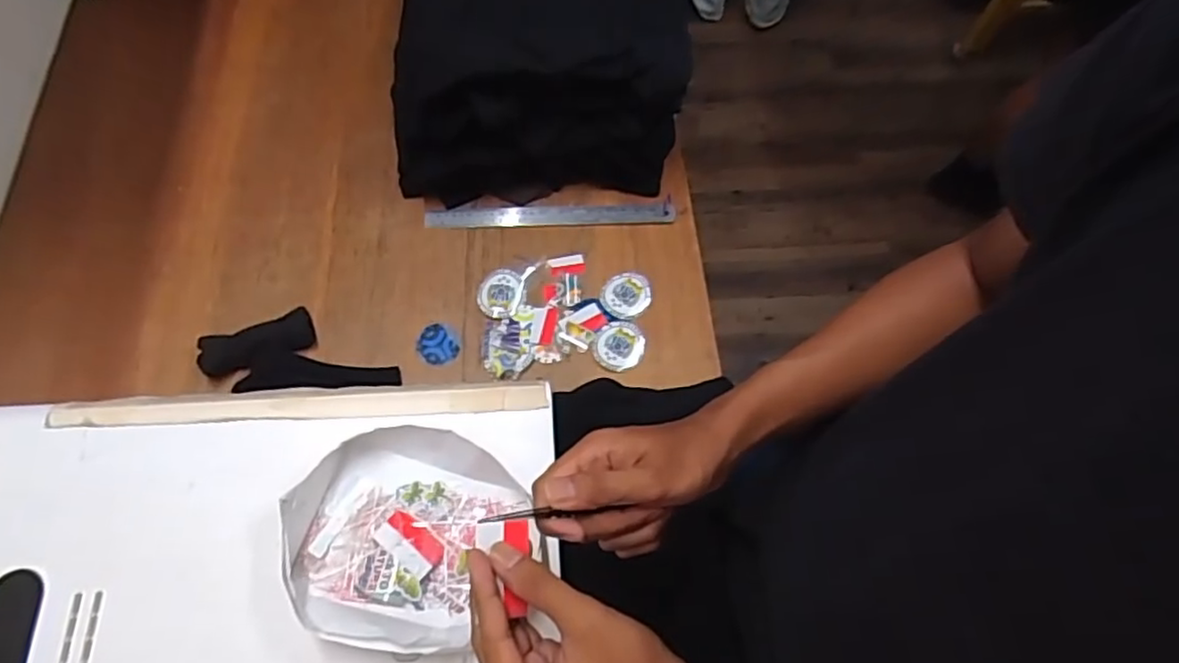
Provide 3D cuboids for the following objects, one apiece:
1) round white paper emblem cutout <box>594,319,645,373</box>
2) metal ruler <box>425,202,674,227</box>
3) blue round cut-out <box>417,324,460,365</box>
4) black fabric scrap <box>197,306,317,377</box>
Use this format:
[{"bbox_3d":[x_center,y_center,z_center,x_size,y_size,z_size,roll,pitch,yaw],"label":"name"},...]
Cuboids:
[{"bbox_3d":[0.036,0.017,0.802,0.060,0.006,0.066,2,63,-3],"label":"round white paper emblem cutout"},{"bbox_3d":[-0.051,-0.155,0.872,0.323,0.010,0.032,-2,67,-2],"label":"metal ruler"},{"bbox_3d":[-0.183,0.016,0.799,0.050,0.005,0.056,-41,73,-16],"label":"blue round cut-out"},{"bbox_3d":[-0.388,0.013,0.773,0.126,0.021,0.051,-20,69,-9],"label":"black fabric scrap"}]

